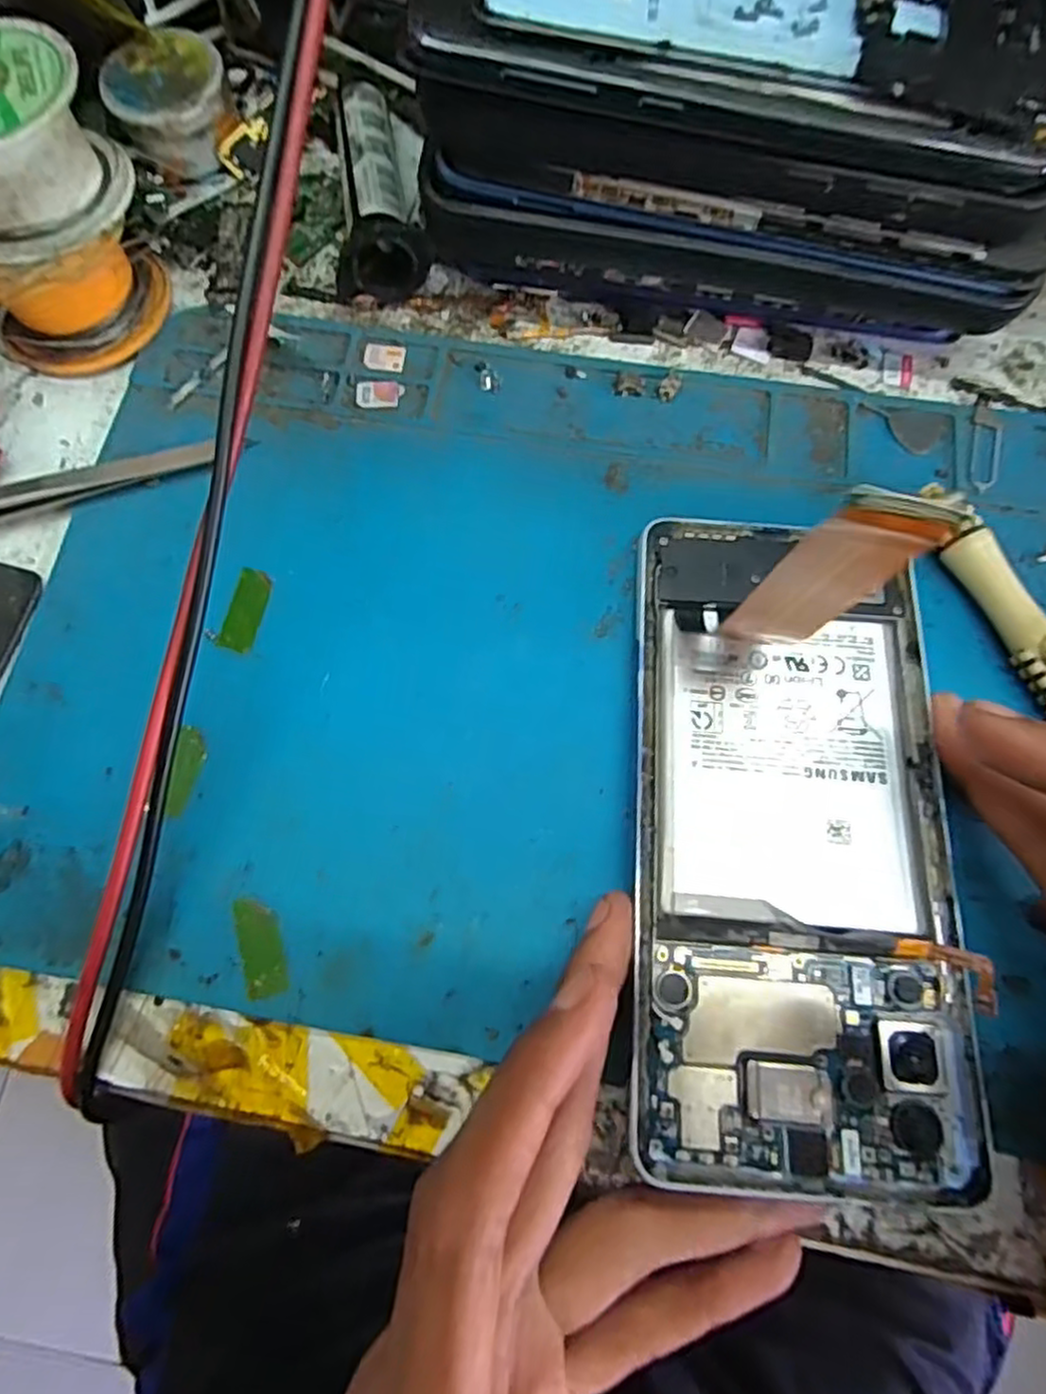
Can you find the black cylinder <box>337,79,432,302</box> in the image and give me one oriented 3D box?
[{"bbox_3d":[-0.048,-0.162,0.223,0.027,0.022,0.073,-9,74,-3],"label":"black cylinder"}]

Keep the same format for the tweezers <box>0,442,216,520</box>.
[{"bbox_3d":[-0.150,-0.055,0.199,0.120,0.013,0.010,-19,75,-5],"label":"tweezers"}]

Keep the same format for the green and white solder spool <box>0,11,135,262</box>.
[{"bbox_3d":[-0.137,-0.146,0.186,0.051,0.033,0.051,0,74,0],"label":"green and white solder spool"}]

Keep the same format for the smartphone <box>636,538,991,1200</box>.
[{"bbox_3d":[0.064,0.027,0.165,0.073,0.007,0.152,4,72,1],"label":"smartphone"}]

